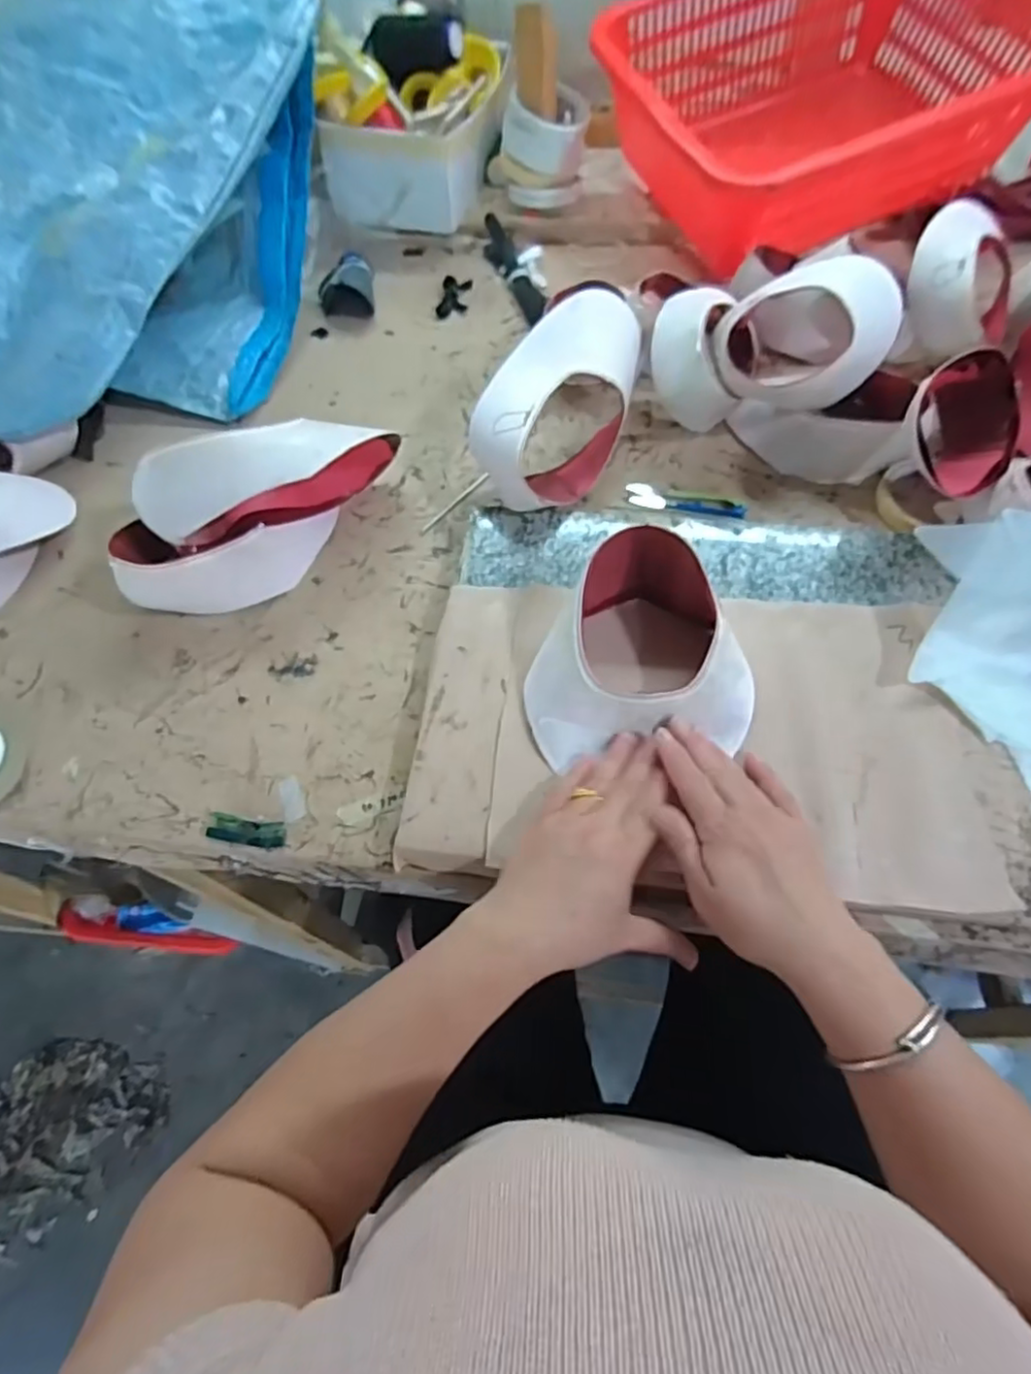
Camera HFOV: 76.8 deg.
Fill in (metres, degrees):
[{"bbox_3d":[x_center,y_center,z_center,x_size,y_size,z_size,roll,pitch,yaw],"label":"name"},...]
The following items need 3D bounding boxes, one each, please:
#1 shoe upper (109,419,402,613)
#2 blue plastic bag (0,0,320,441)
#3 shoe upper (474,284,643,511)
[{"bbox_3d":[-0.201,-0.145,0.528,0.242,0.105,0.084,-29,63,-13],"label":"shoe upper"},{"bbox_3d":[-0.427,-0.483,0.659,0.379,0.218,0.489,11,62,9],"label":"blue plastic bag"},{"bbox_3d":[0.043,-0.244,0.567,0.098,0.100,0.211,28,66,18],"label":"shoe upper"}]

